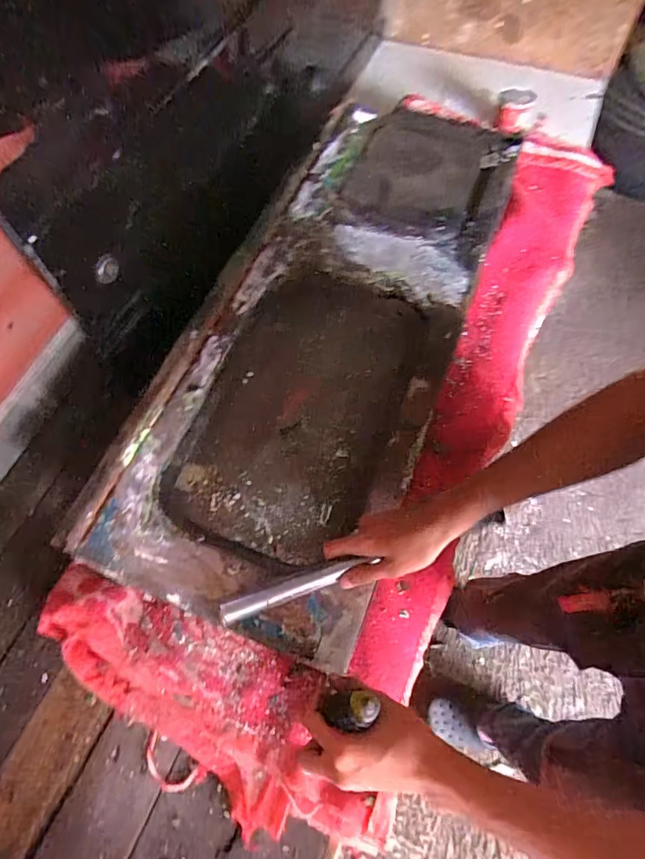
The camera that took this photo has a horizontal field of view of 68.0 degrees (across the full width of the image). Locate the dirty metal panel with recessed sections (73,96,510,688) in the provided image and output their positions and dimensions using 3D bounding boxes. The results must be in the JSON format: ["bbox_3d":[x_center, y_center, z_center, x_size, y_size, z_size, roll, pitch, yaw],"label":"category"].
[{"bbox_3d":[0.028,-0.202,0.765,0.378,0.057,0.992,18,64,12],"label":"dirty metal panel with recessed sections"}]

